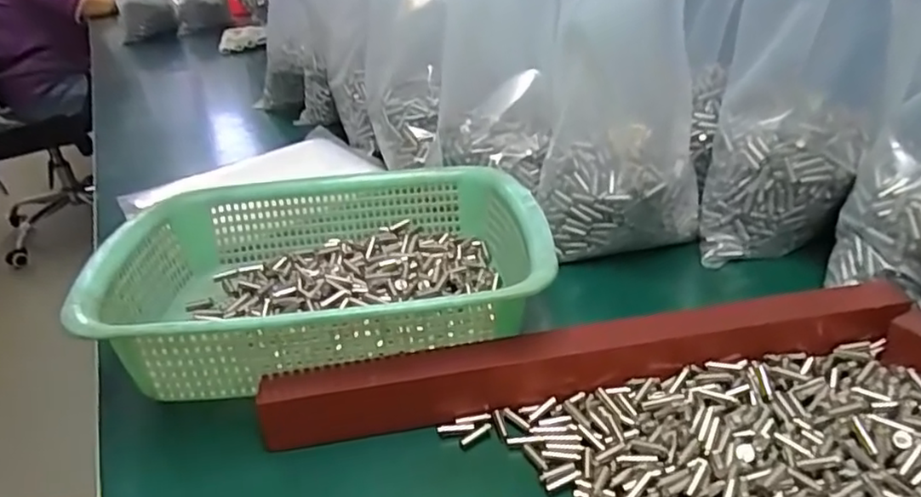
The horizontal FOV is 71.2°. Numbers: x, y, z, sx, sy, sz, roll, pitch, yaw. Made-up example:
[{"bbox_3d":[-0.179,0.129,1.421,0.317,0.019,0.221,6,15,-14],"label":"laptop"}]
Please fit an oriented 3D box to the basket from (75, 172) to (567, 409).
[{"bbox_3d":[-0.091,0.011,0.471,0.297,0.080,0.225,-9,31,-5],"label":"basket"}]

